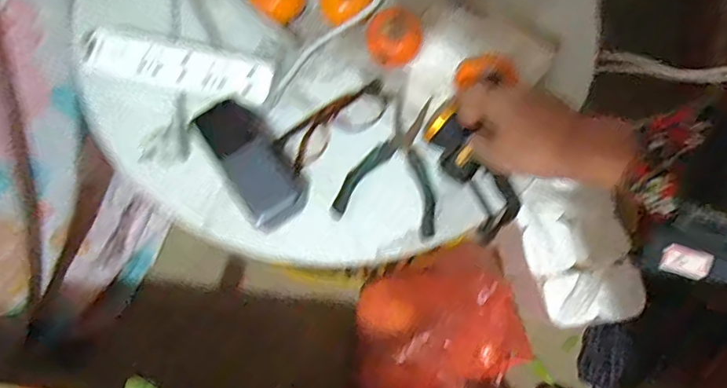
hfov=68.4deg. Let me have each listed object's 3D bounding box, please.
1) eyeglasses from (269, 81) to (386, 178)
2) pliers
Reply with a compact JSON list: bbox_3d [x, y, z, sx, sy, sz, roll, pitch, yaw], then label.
[{"bbox_3d":[-0.029,-0.074,0.558,0.132,0.018,0.044,-35,79,-8],"label":"eyeglasses"},{"bbox_3d":[0.035,-0.036,0.558,0.103,0.017,0.144,14,77,3],"label":"pliers"}]

